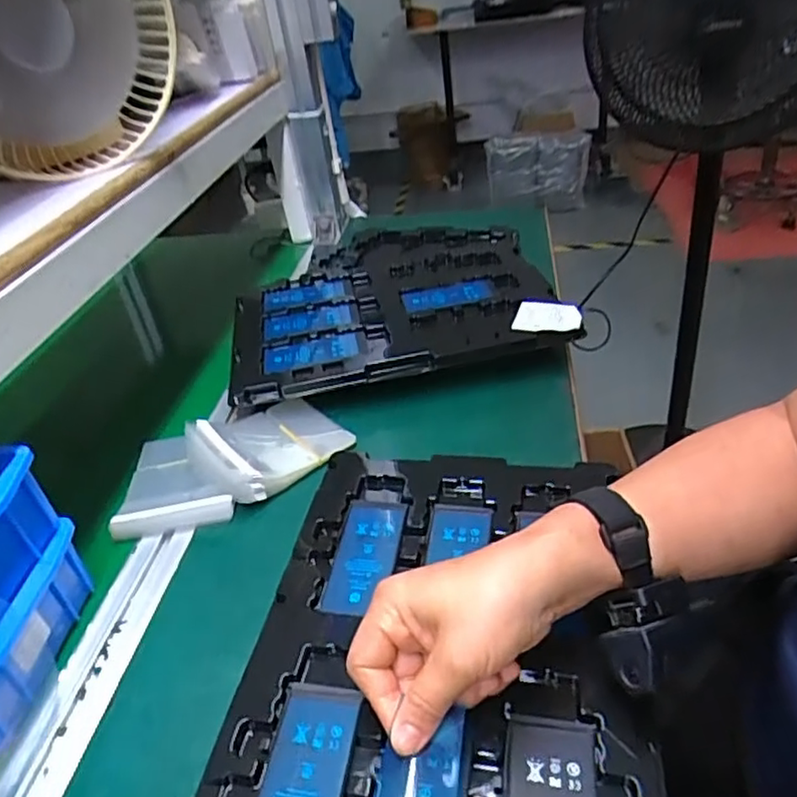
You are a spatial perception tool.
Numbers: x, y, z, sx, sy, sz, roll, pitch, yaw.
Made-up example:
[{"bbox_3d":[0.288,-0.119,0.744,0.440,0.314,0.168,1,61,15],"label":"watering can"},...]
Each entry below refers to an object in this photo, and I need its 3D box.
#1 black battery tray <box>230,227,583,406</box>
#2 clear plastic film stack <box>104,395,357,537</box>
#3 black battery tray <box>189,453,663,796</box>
[{"bbox_3d":[-0.011,-0.113,0.719,0.334,0.043,0.342,-10,35,-3],"label":"black battery tray"},{"bbox_3d":[-0.136,0.047,0.529,0.183,0.040,0.112,-11,35,-5],"label":"clear plastic film stack"},{"bbox_3d":[0.023,0.146,0.380,0.227,0.011,0.334,0,35,11],"label":"black battery tray"}]

